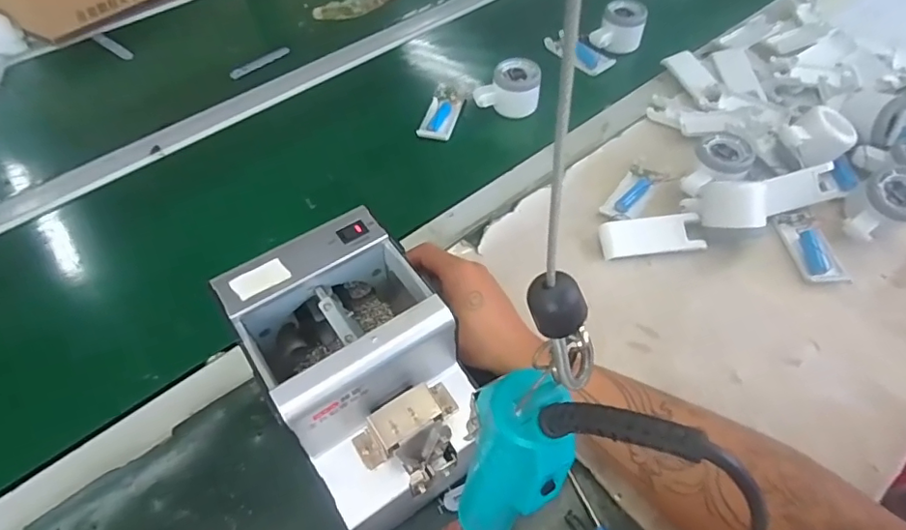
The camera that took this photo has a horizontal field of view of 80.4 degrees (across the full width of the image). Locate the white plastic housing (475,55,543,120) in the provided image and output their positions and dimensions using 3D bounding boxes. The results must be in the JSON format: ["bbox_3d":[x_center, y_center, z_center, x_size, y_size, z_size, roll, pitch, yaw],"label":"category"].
[{"bbox_3d":[0.071,-0.227,0.682,0.096,0.054,0.052,-3,54,-2],"label":"white plastic housing"}]

